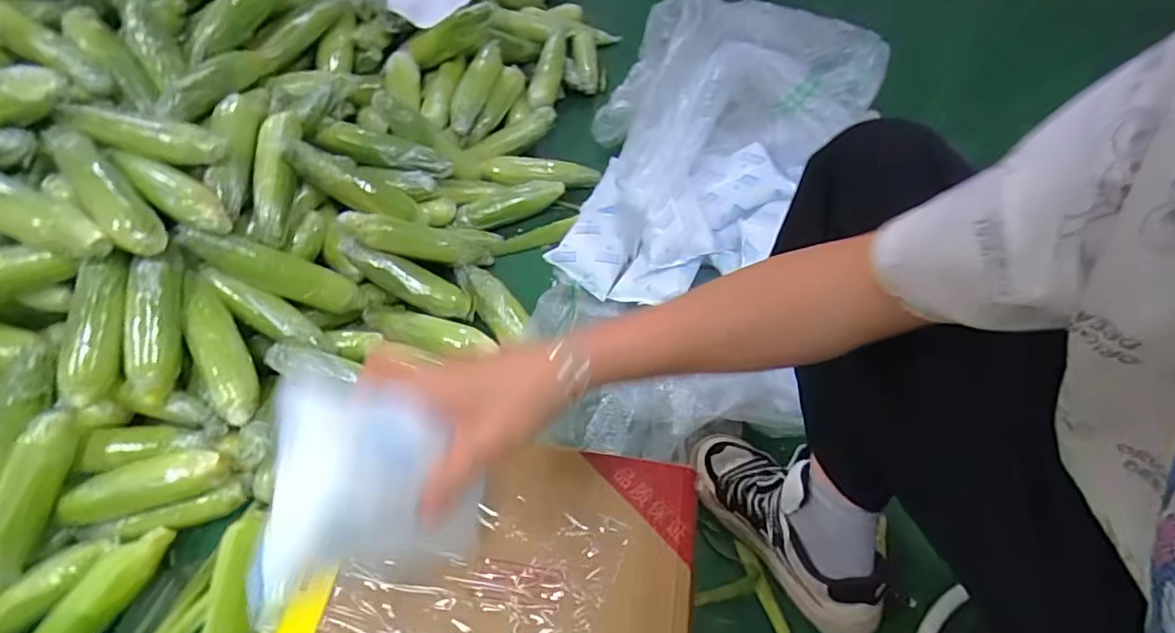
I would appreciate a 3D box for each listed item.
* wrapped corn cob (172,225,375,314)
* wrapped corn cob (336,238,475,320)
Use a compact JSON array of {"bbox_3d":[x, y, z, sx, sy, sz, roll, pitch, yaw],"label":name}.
[{"bbox_3d":[-0.428,-0.060,0.770,0.047,0.249,0.049,-37,48,29],"label":"wrapped corn cob"},{"bbox_3d":[-0.274,-0.060,0.839,0.212,0.044,0.055,27,58,-4],"label":"wrapped corn cob"}]

